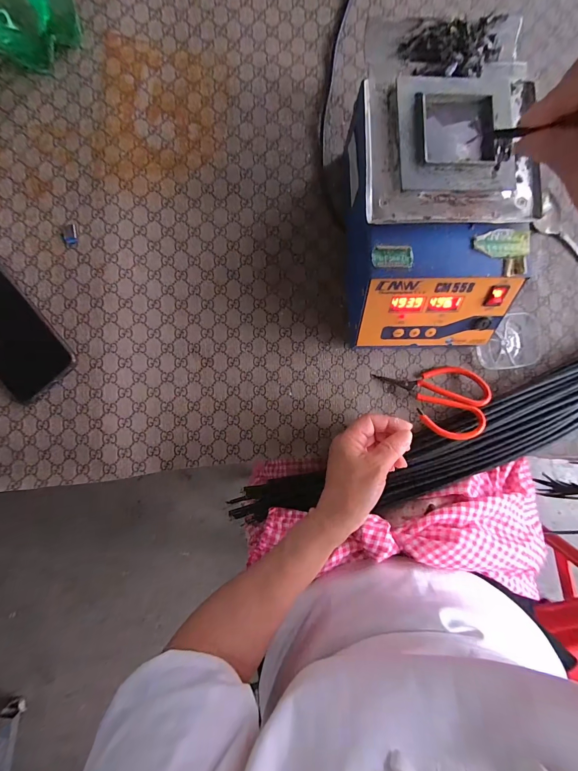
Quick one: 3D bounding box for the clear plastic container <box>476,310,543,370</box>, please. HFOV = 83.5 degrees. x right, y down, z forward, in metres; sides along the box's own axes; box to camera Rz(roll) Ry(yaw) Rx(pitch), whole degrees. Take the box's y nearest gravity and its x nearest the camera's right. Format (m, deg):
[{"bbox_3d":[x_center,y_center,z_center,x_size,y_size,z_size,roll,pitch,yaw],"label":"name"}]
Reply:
[{"bbox_3d":[0.249,-0.050,0.365,0.071,0.005,0.060,-8,91,-1],"label":"clear plastic container"}]

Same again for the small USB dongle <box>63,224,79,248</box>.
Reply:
[{"bbox_3d":[-0.233,-0.160,0.346,0.015,0.004,0.024,-9,91,-1],"label":"small USB dongle"}]

